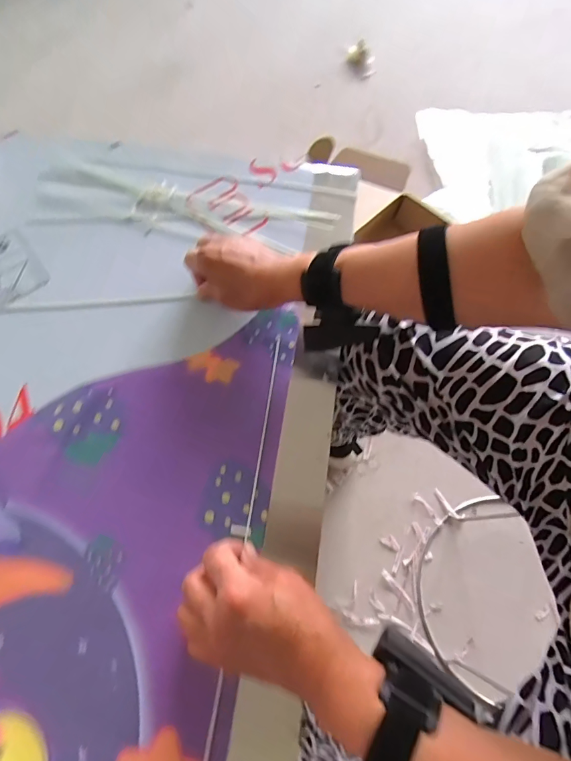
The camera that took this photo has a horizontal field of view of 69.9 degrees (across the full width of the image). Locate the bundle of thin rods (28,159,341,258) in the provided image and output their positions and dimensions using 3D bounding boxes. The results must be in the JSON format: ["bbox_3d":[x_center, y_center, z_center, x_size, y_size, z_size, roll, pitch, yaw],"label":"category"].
[{"bbox_3d":[-0.112,-0.201,0.488,0.340,0.007,0.097,11,68,3],"label":"bundle of thin rods"}]

